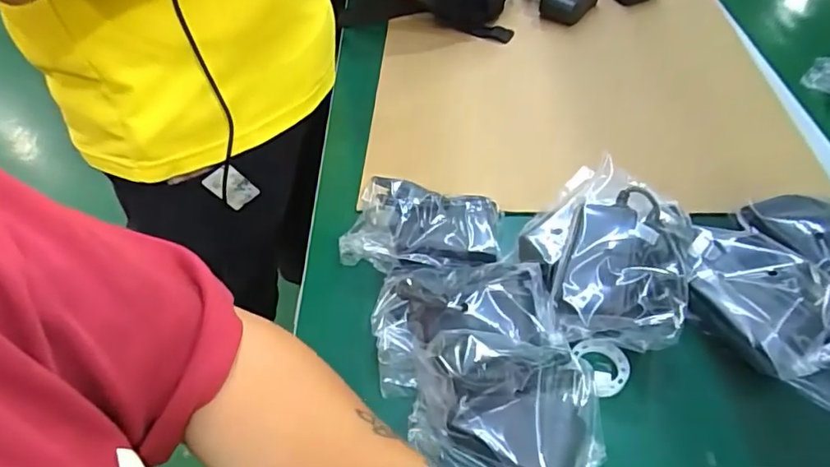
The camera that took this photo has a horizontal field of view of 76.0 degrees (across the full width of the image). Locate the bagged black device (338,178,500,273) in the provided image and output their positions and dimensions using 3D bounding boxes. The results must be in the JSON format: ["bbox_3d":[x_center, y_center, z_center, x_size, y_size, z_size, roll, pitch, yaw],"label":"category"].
[{"bbox_3d":[0.005,-0.003,0.398,0.112,0.040,0.061,12,50,9],"label":"bagged black device"}]

